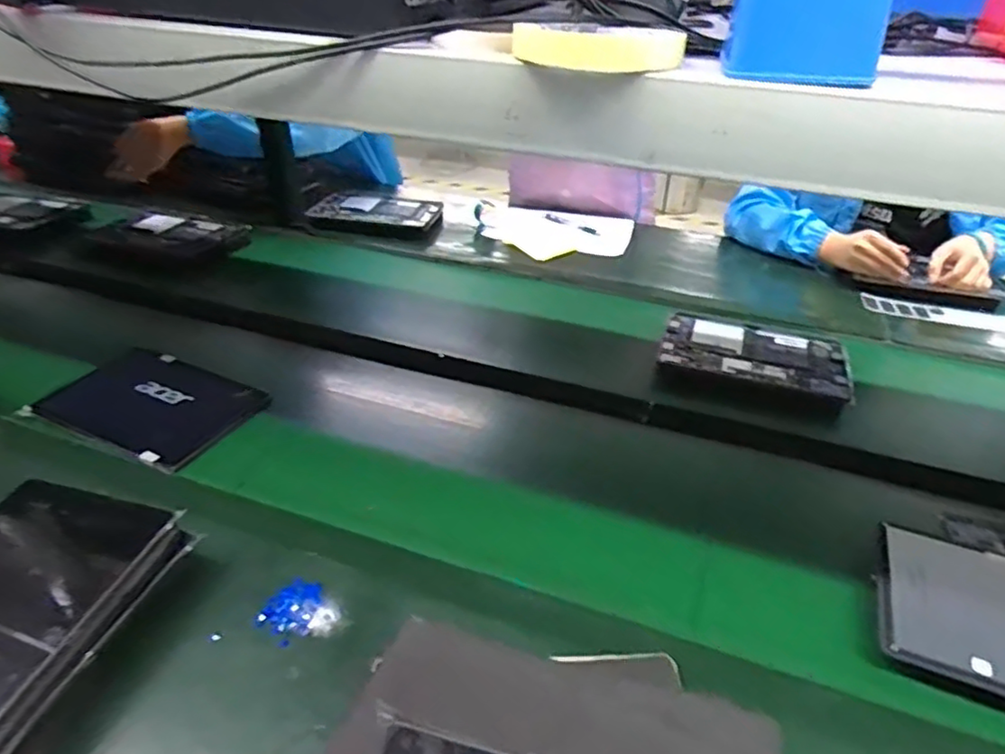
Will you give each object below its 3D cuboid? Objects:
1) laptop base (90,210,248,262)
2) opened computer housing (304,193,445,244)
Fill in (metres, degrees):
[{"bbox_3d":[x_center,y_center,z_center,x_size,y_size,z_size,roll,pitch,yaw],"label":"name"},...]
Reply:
[{"bbox_3d":[-0.648,-0.289,1.266,0.268,0.027,0.181,13,37,16],"label":"laptop base"},{"bbox_3d":[-0.266,-0.346,1.369,0.264,0.043,0.170,8,36,10],"label":"opened computer housing"}]

